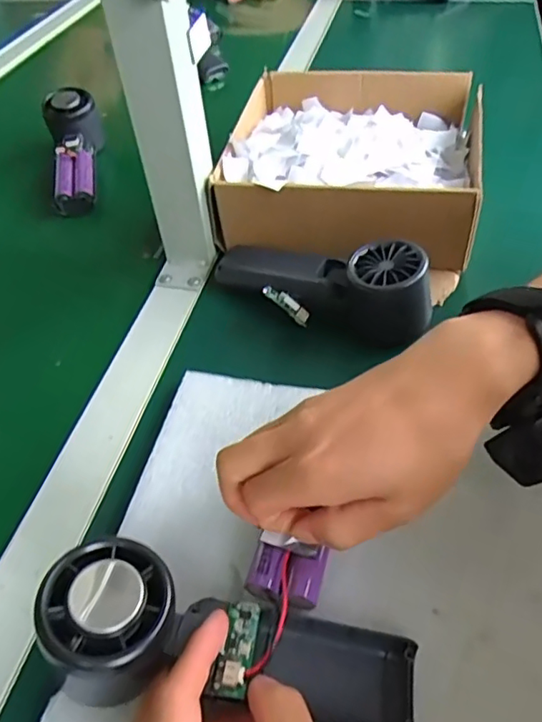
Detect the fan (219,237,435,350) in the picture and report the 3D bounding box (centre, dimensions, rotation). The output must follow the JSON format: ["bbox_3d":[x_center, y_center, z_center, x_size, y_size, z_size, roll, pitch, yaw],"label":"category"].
[{"bbox_3d":[0.031,-0.062,0.413,0.168,0.057,0.059,21,52,22],"label":"fan"}]

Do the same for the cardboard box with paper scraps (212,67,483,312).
[{"bbox_3d":[0.071,-0.172,0.498,0.202,0.077,0.230,7,48,11],"label":"cardboard box with paper scraps"}]

